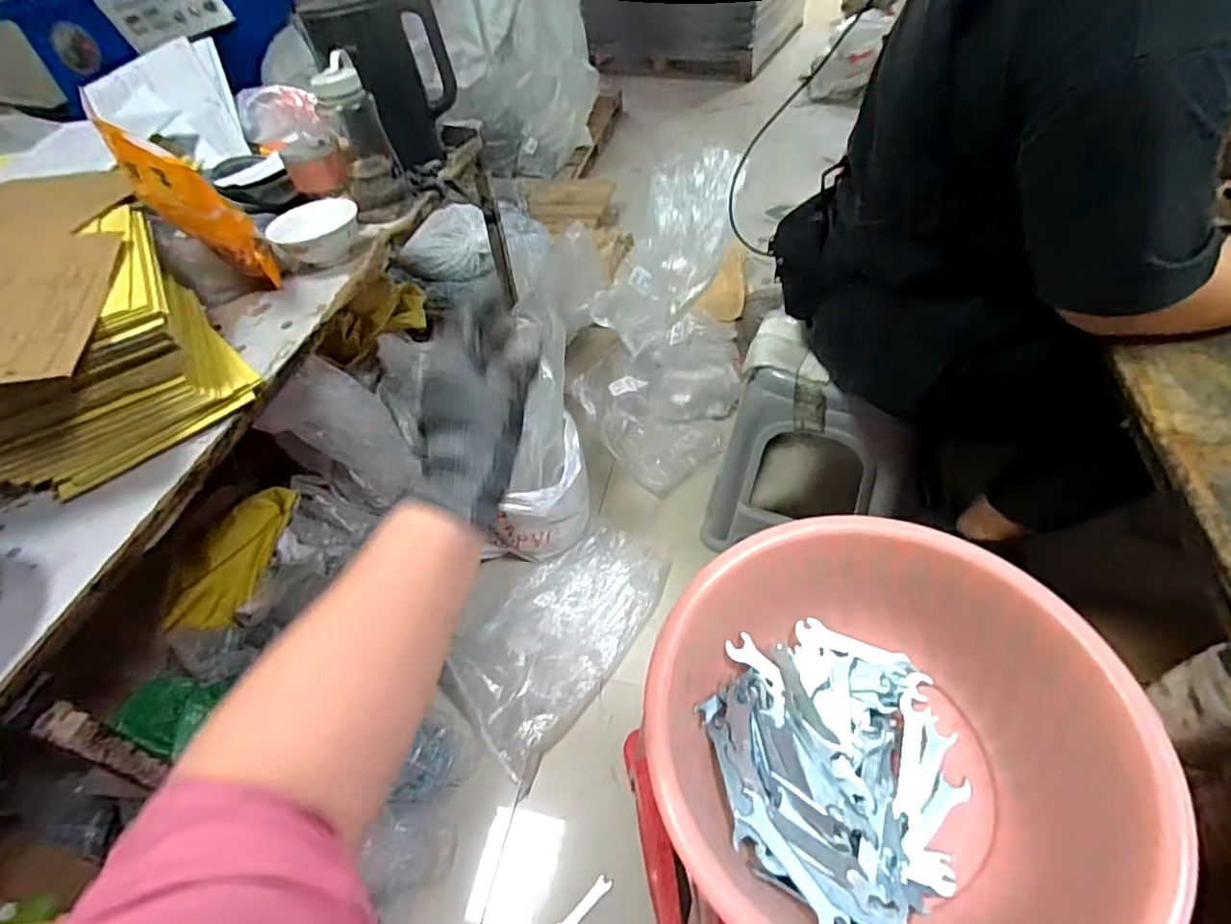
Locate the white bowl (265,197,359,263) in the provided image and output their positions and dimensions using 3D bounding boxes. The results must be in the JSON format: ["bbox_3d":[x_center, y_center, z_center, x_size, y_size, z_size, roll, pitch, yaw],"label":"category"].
[{"bbox_3d":[-0.448,-0.342,0.893,0.122,0.057,0.122,-3,48,3],"label":"white bowl"}]

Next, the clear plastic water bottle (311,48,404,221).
[{"bbox_3d":[-0.411,-0.513,0.942,0.091,0.198,0.091,-22,50,-14],"label":"clear plastic water bottle"}]

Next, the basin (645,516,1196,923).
[{"bbox_3d":[0.219,0.230,0.505,0.364,0.135,0.339,20,53,22],"label":"basin"}]

